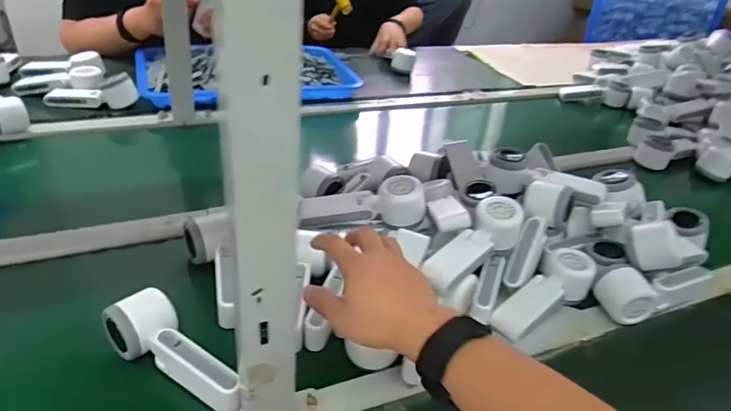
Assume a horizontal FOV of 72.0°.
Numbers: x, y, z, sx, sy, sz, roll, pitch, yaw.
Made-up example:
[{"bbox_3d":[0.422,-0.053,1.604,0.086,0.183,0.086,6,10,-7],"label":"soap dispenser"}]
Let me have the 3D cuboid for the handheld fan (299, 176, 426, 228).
[{"bbox_3d":[-0.003,0.001,0.662,0.166,0.056,0.047,-6,30,7],"label":"handheld fan"}]

